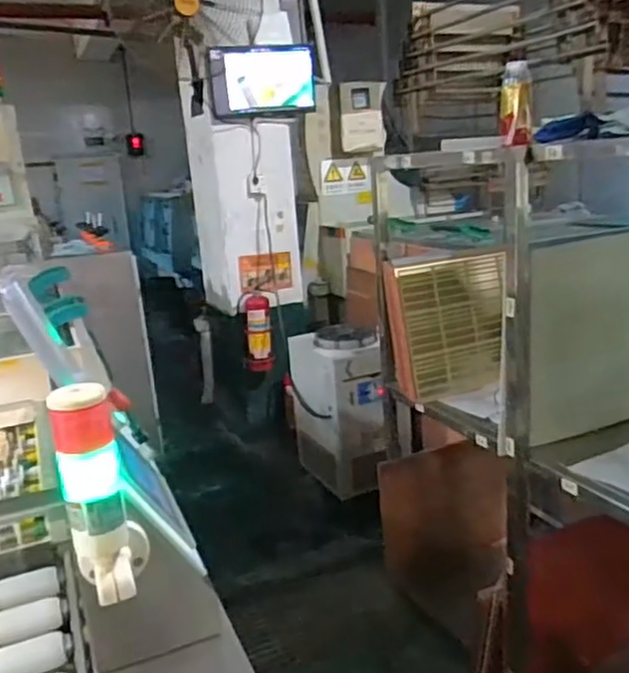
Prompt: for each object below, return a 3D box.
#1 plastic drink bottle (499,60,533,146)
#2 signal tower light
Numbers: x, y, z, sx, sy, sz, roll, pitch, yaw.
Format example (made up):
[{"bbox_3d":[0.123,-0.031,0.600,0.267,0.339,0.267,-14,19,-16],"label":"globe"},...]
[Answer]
[{"bbox_3d":[0.456,-0.527,1.492,0.071,0.174,0.066,0,15,14],"label":"plastic drink bottle"},{"bbox_3d":[-0.198,0.141,0.613,0.051,0.200,0.079,-5,14,-5],"label":"signal tower light"}]

